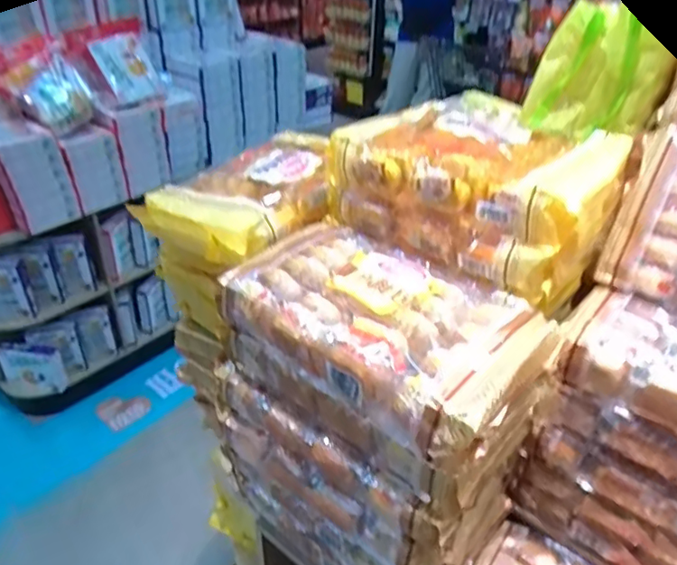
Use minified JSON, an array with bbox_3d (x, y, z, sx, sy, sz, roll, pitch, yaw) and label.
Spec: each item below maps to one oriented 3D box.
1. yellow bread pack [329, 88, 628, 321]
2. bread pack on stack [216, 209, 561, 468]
[{"bbox_3d":[0.171,-0.119,0.709,0.308,0.134,0.198,26,41,32],"label":"yellow bread pack"},{"bbox_3d":[0.046,0.047,0.626,0.325,0.083,0.186,26,41,32],"label":"bread pack on stack"}]

